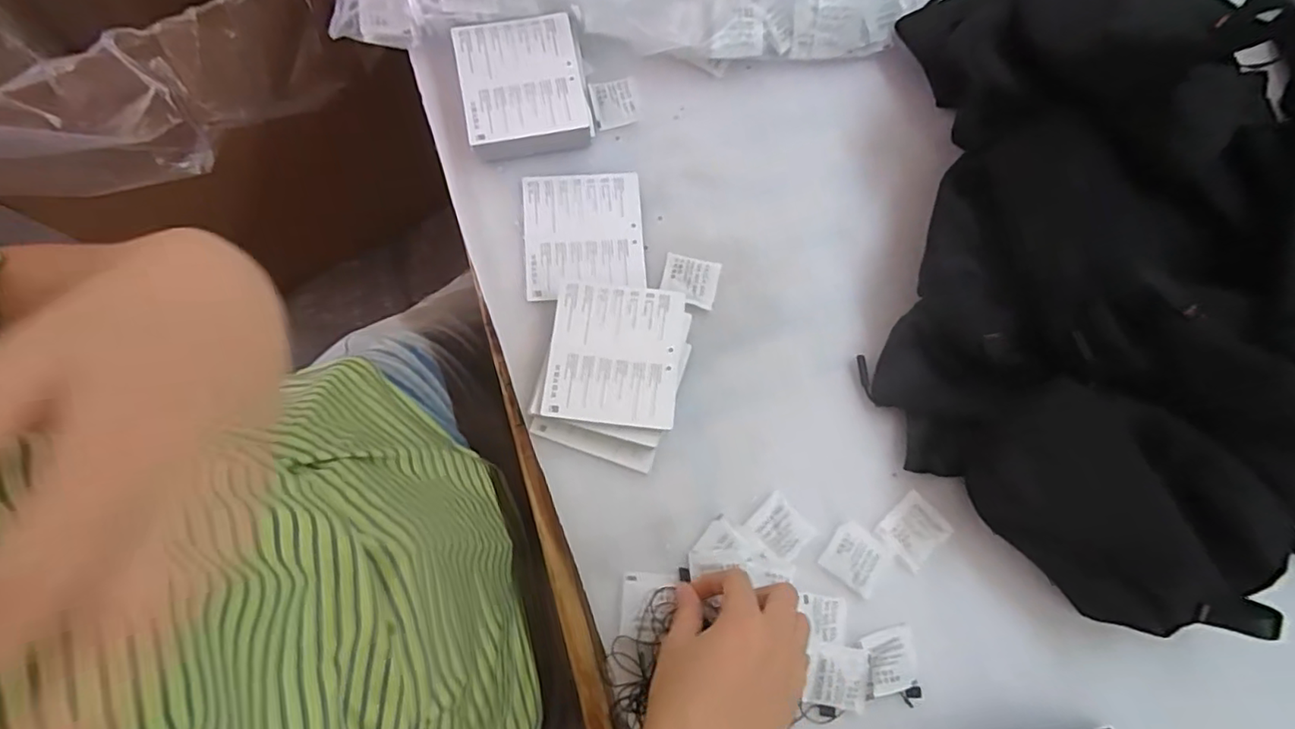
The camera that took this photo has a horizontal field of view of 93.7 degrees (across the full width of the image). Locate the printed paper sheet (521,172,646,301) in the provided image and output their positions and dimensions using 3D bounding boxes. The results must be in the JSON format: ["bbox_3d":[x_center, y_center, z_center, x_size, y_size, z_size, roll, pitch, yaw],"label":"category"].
[{"bbox_3d":[-0.049,-0.100,0.468,0.090,0.006,0.099,-4,79,-4],"label":"printed paper sheet"}]

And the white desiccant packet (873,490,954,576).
[{"bbox_3d":[0.189,0.118,0.430,0.044,0.004,0.041,-43,82,-11],"label":"white desiccant packet"}]

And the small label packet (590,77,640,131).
[{"bbox_3d":[-0.027,-0.211,0.491,0.035,0.005,0.041,-11,78,-5],"label":"small label packet"}]

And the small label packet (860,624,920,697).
[{"bbox_3d":[0.165,0.199,0.408,0.035,0.007,0.038,-9,77,-4],"label":"small label packet"}]

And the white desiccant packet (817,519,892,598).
[{"bbox_3d":[0.145,0.134,0.422,0.040,0.004,0.038,36,78,6],"label":"white desiccant packet"}]

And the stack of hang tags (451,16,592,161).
[{"bbox_3d":[-0.096,-0.213,0.474,0.090,0.033,0.101,-10,78,-5],"label":"stack of hang tags"}]

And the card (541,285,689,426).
[{"bbox_3d":[-0.023,-0.007,0.424,0.090,0.004,0.098,6,75,-1],"label":"card"}]

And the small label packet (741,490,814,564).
[{"bbox_3d":[0.092,0.115,0.424,0.033,0.004,0.041,-43,82,-11],"label":"small label packet"}]

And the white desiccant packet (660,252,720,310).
[{"bbox_3d":[0.032,-0.063,0.459,0.041,0.005,0.037,14,77,1],"label":"white desiccant packet"}]

